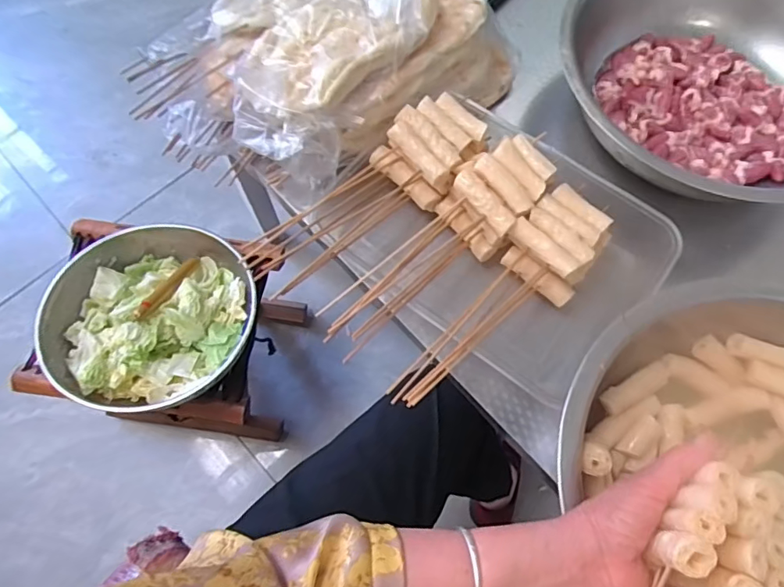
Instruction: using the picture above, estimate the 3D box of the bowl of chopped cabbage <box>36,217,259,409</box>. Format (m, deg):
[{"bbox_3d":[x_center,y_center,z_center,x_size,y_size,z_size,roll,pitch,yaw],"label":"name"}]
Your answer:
[{"bbox_3d":[-0.347,0.029,0.733,0.310,0.081,0.275,1,69,-1],"label":"bowl of chopped cabbage"}]

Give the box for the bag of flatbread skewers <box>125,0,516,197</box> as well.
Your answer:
[{"bbox_3d":[-0.057,-0.256,0.548,0.256,0.128,0.330,38,73,13],"label":"bag of flatbread skewers"}]

